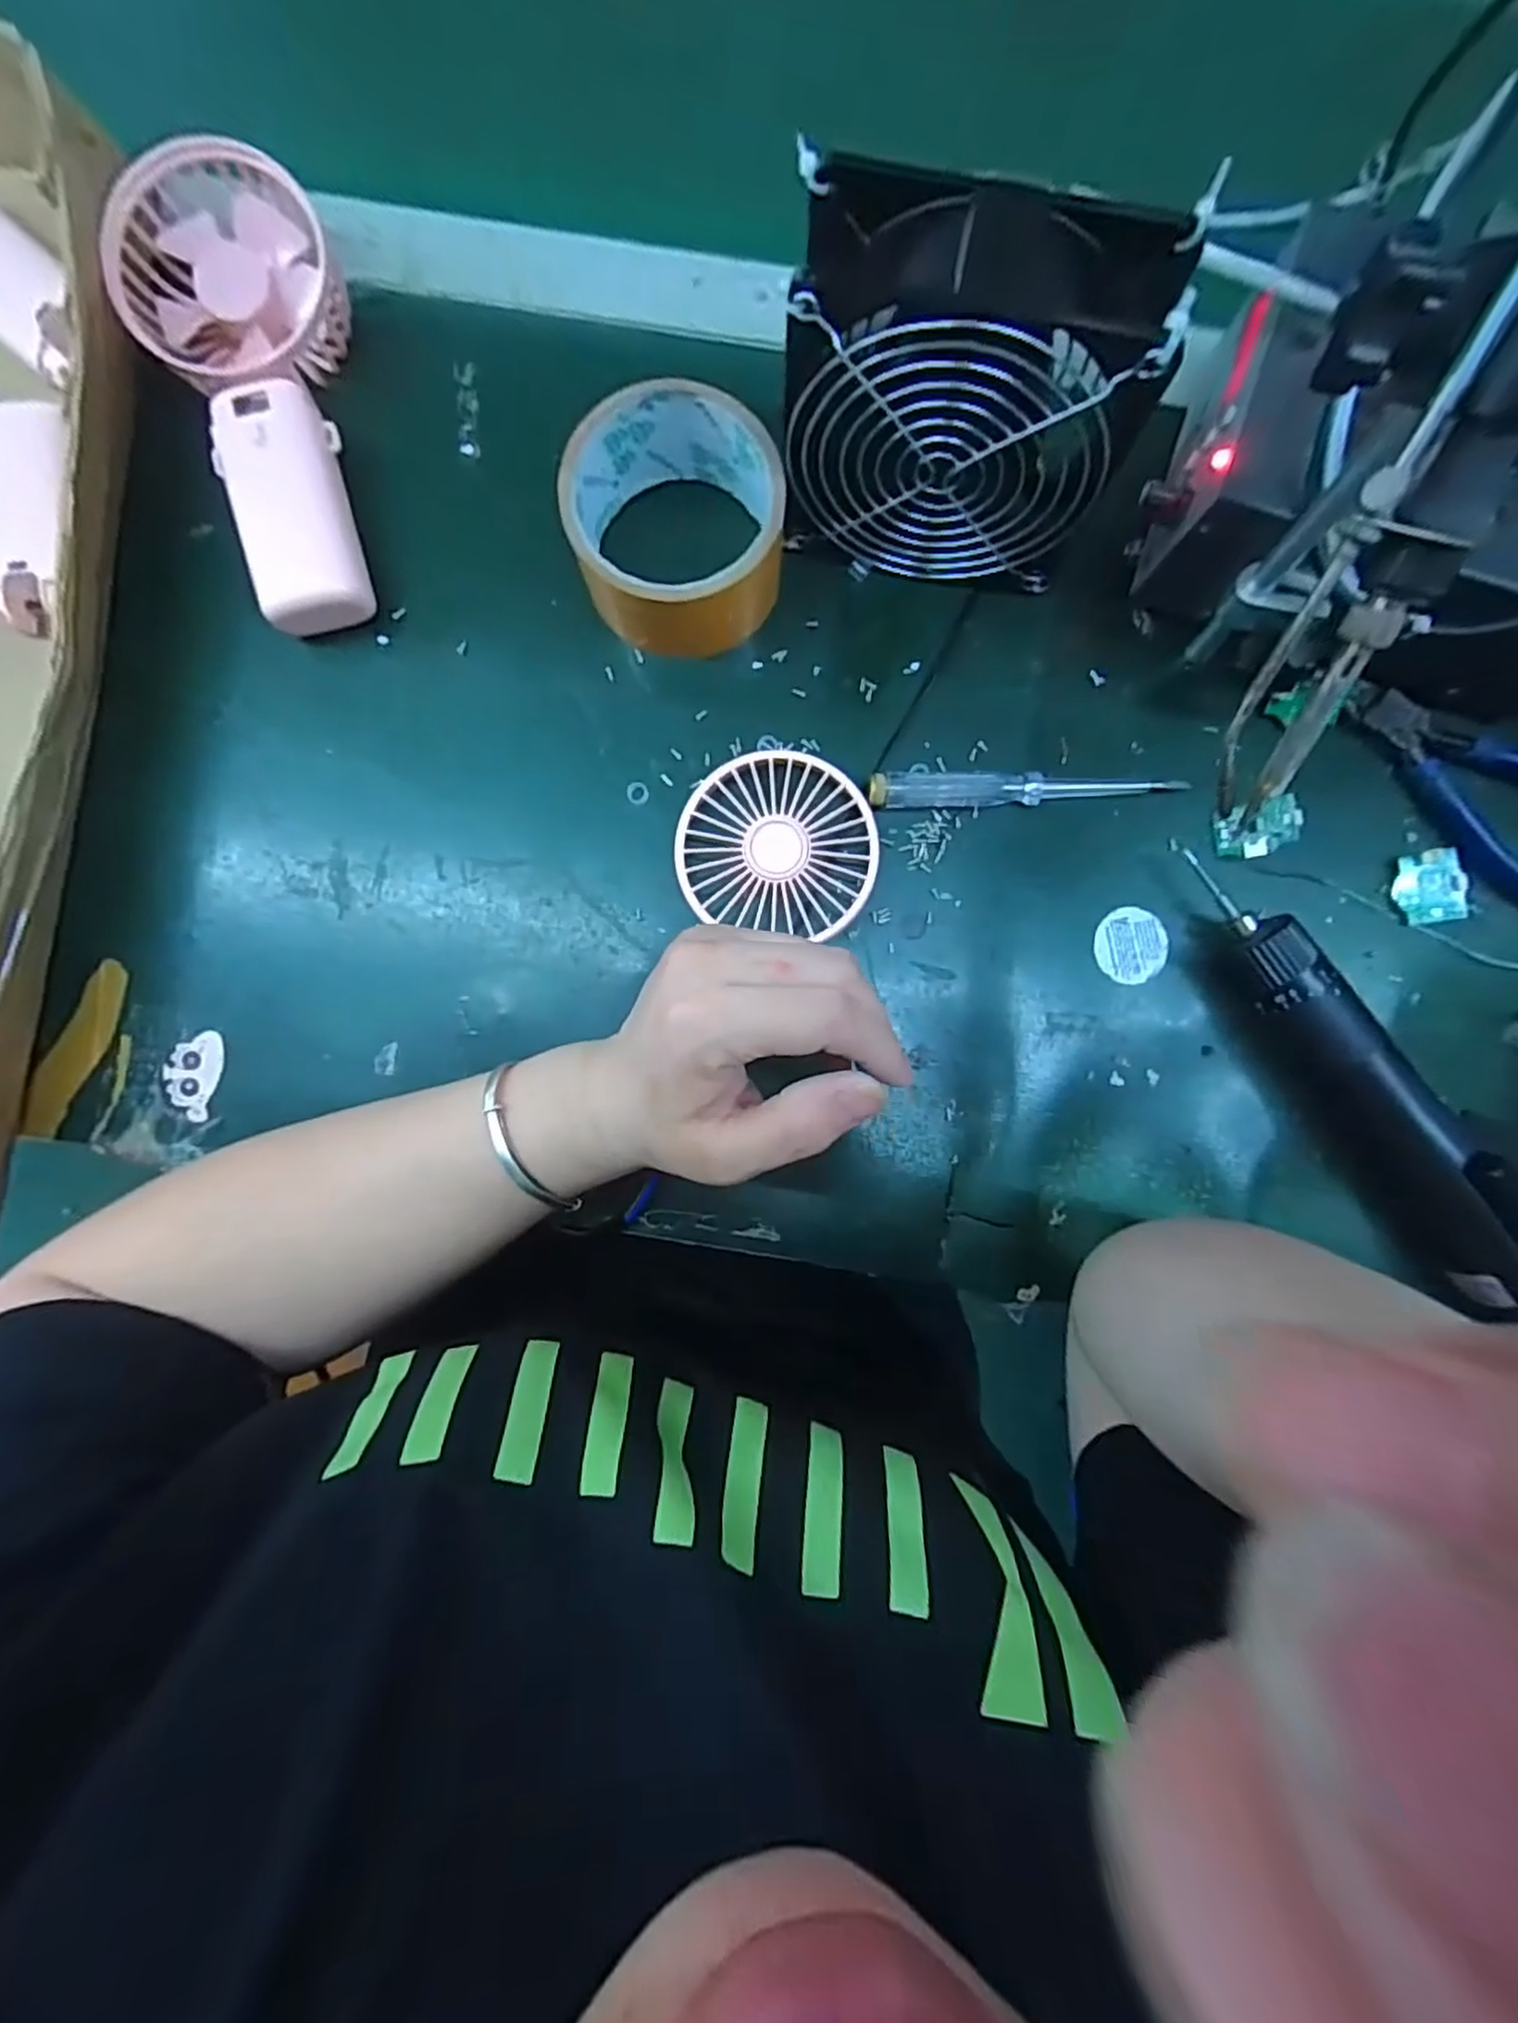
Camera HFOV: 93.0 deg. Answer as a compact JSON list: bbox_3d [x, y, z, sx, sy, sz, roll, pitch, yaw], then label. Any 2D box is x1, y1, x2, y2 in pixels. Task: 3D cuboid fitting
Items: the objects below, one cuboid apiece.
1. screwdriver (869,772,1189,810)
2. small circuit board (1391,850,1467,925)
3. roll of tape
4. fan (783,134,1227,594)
[{"bbox_3d":[0.117,-0.101,0.318,0.134,0.014,0.016,-2,89,0],"label":"screwdriver"},{"bbox_3d":[0.295,-0.054,0.317,0.023,0.004,0.031,-8,94,41],"label":"small circuit board"},{"bbox_3d":[-0.033,-0.204,0.306,0.088,0.049,0.082,0,89,0],"label":"roll of tape"},{"bbox_3d":[0.070,-0.218,0.270,0.123,0.119,0.054,15,89,1],"label":"fan"}]

